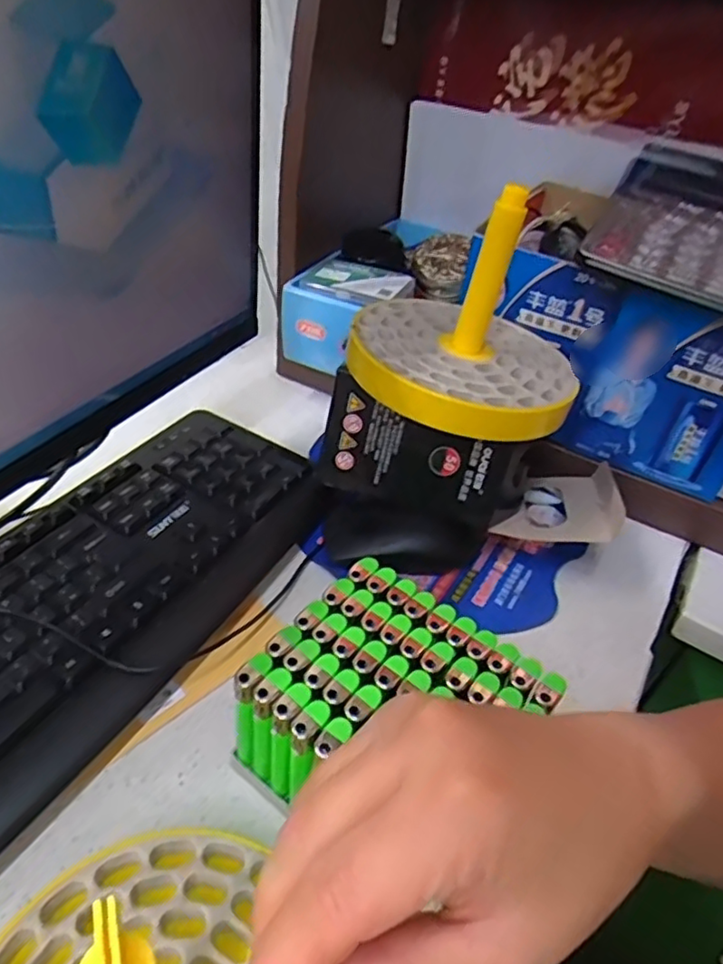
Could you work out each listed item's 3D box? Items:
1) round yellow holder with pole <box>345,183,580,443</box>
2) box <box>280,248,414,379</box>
[{"bbox_3d":[0.080,-0.119,0.436,0.154,0.118,0.190,20,41,14],"label":"round yellow holder with pole"},{"bbox_3d":[-0.013,-0.161,0.622,0.092,0.081,0.107,24,42,18],"label":"box"}]

